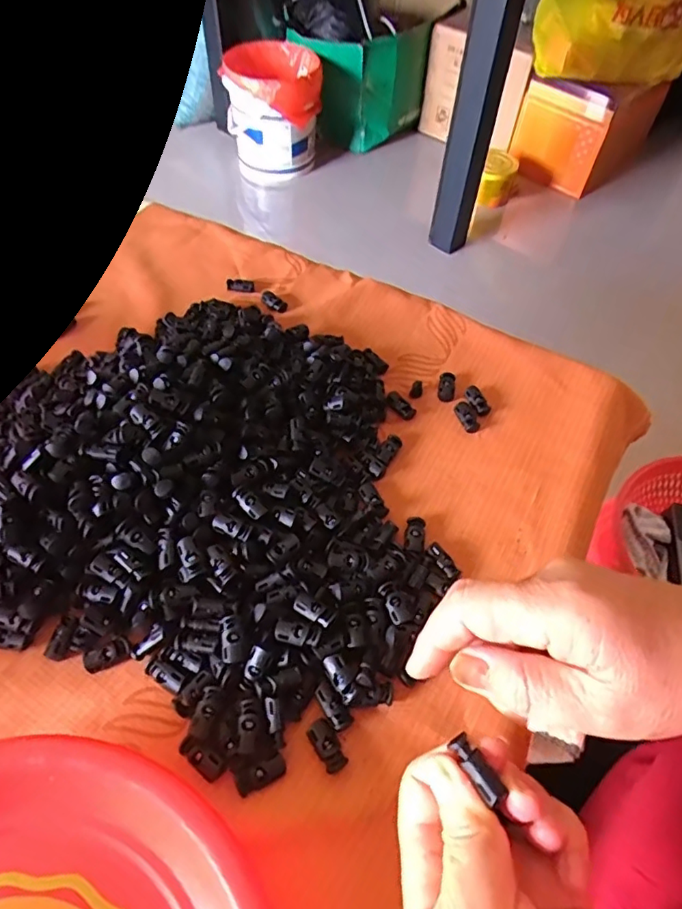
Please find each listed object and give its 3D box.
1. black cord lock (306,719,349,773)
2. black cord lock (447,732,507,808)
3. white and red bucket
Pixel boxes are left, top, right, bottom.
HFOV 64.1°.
[{"bbox_3d":[-0.008,0.163,0.305,0.014,0.007,0.026,-29,60,-22],"label":"black cord lock"},{"bbox_3d":[0.056,0.128,0.223,0.009,0.007,0.027,-27,60,-21],"label":"black cord lock"},{"bbox_3d":[-0.180,-0.897,1.473,0.250,0.291,0.259,1,54,-3],"label":"white and red bucket"}]

